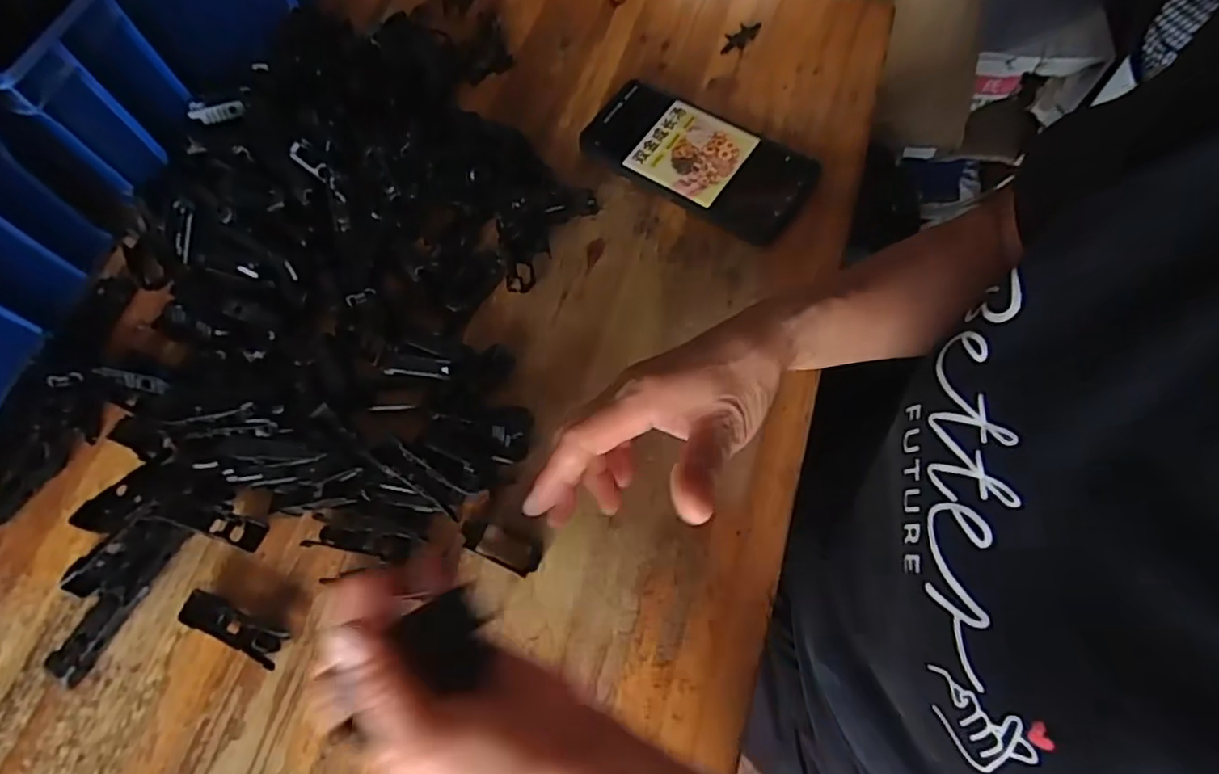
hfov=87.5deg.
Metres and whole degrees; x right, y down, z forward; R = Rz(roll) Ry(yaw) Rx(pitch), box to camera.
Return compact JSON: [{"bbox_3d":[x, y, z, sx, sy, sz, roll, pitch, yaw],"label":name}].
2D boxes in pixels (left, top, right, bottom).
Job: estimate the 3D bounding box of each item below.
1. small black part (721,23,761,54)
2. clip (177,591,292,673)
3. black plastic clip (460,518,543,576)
[{"bbox_3d":[0.108,-0.286,0.524,0.017,0.011,0.037,41,75,17],"label":"small black part"},{"bbox_3d":[-0.214,0.137,0.364,0.065,0.012,0.018,20,69,14],"label":"clip"},{"bbox_3d":[-0.064,0.092,0.370,0.051,0.011,0.020,22,70,15],"label":"black plastic clip"}]

